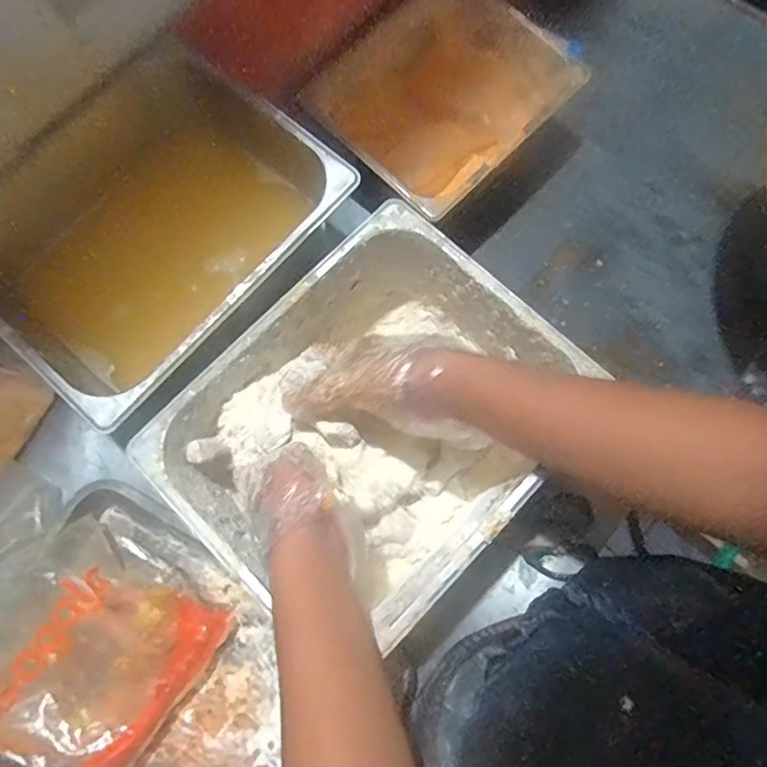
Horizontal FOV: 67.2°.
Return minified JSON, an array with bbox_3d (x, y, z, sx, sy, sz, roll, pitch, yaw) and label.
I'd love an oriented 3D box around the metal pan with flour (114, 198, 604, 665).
[{"bbox_3d":[-0.014,0.039,0.544,0.324,0.138,0.246,-44,79,-9],"label":"metal pan with flour"}]

